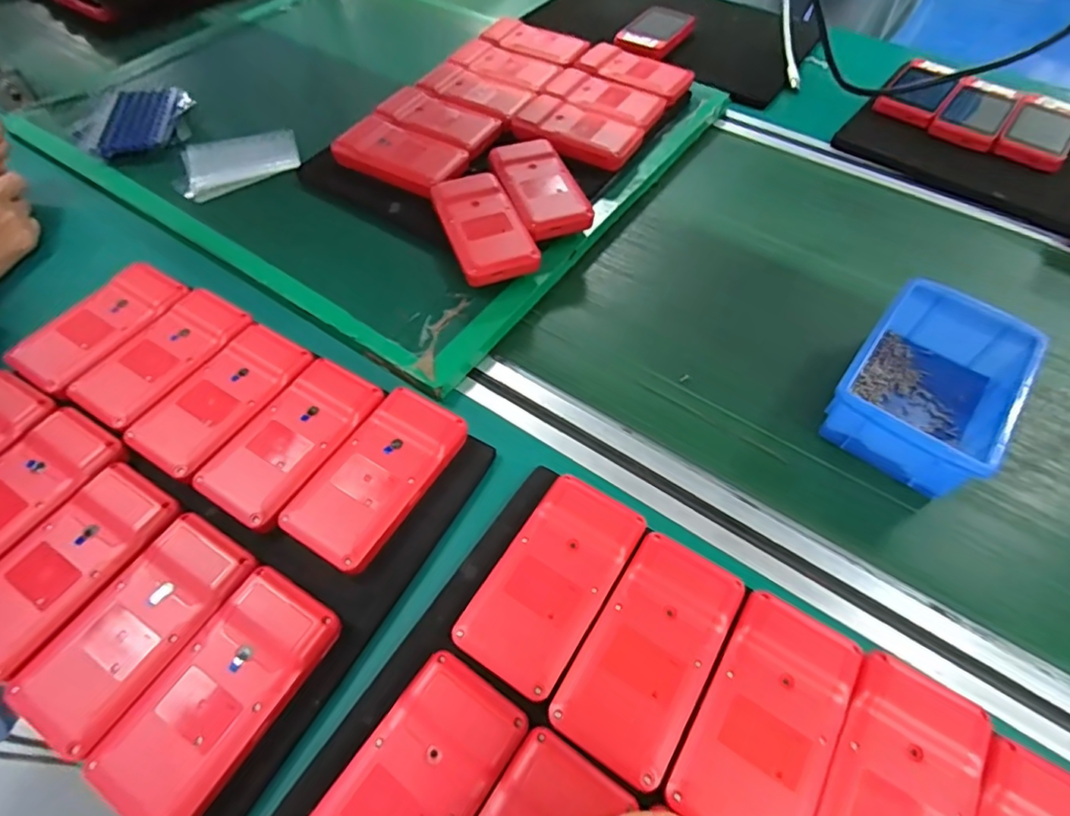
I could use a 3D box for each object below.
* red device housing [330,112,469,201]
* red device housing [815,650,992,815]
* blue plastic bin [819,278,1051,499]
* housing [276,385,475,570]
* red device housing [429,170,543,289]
[{"bbox_3d":[-0.126,-0.236,0.537,0.124,0.019,0.070,25,59,15],"label":"red device housing"},{"bbox_3d":[0.174,0.190,0.285,0.062,0.031,0.114,28,60,17],"label":"red device housing"},{"bbox_3d":[0.277,-0.017,0.407,0.093,0.058,0.142,35,62,21],"label":"blue plastic bin"},{"bbox_3d":[-0.101,0.042,0.371,0.062,0.016,0.119,27,59,17],"label":"housing"},{"bbox_3d":[-0.044,-0.151,0.484,0.063,0.024,0.120,-17,57,-12],"label":"red device housing"}]

